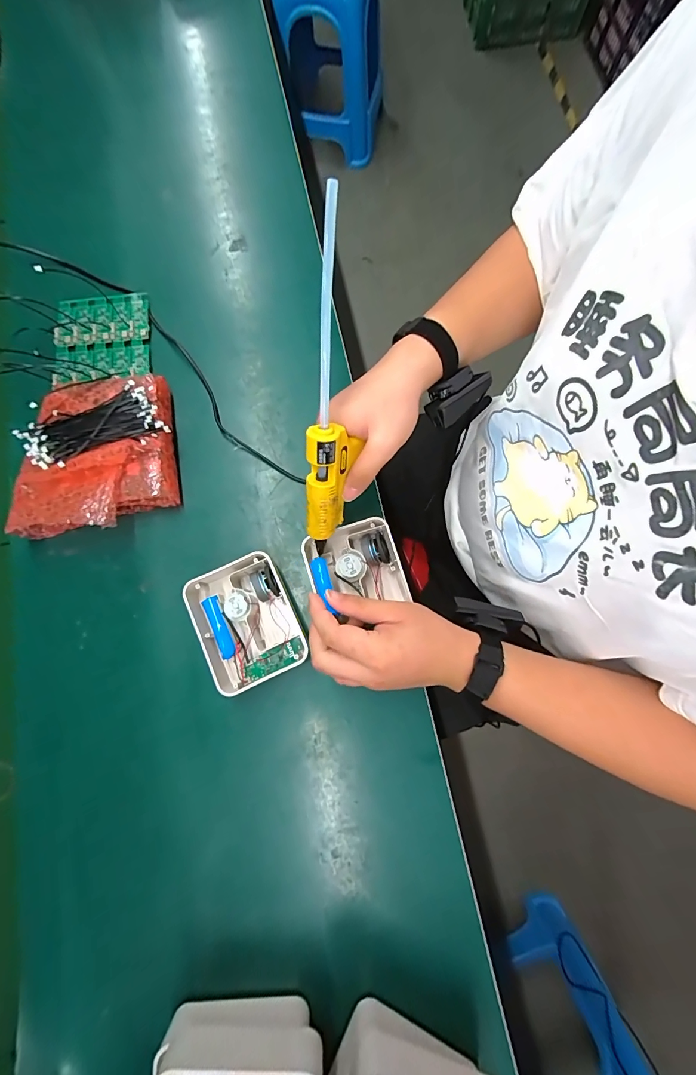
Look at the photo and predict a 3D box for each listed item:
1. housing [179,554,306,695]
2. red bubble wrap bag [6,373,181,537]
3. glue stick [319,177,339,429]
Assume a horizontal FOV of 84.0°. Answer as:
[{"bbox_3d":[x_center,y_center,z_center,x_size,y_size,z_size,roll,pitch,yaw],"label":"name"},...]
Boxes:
[{"bbox_3d":[-0.110,0.093,0.426,0.100,0.045,0.126,-24,79,-7],"label":"housing"},{"bbox_3d":[-0.295,-0.098,0.458,0.169,0.065,0.184,-6,77,-3],"label":"red bubble wrap bag"},{"bbox_3d":[-0.017,-0.167,0.298,0.009,0.006,0.161,6,121,2],"label":"glue stick"}]

